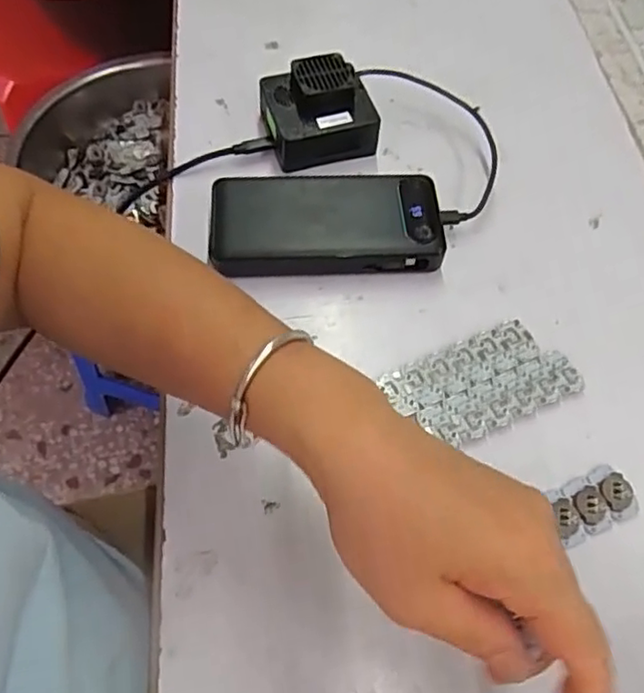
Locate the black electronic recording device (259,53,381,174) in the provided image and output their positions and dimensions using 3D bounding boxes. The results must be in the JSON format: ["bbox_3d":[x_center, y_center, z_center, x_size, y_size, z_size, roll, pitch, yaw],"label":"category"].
[{"bbox_3d":[-0.001,-0.178,0.477,0.080,0.048,0.068,-13,61,-10],"label":"black electronic recording device"}]

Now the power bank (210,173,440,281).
[{"bbox_3d":[0.003,-0.085,0.433,0.155,0.029,0.072,-3,60,-4],"label":"power bank"}]

